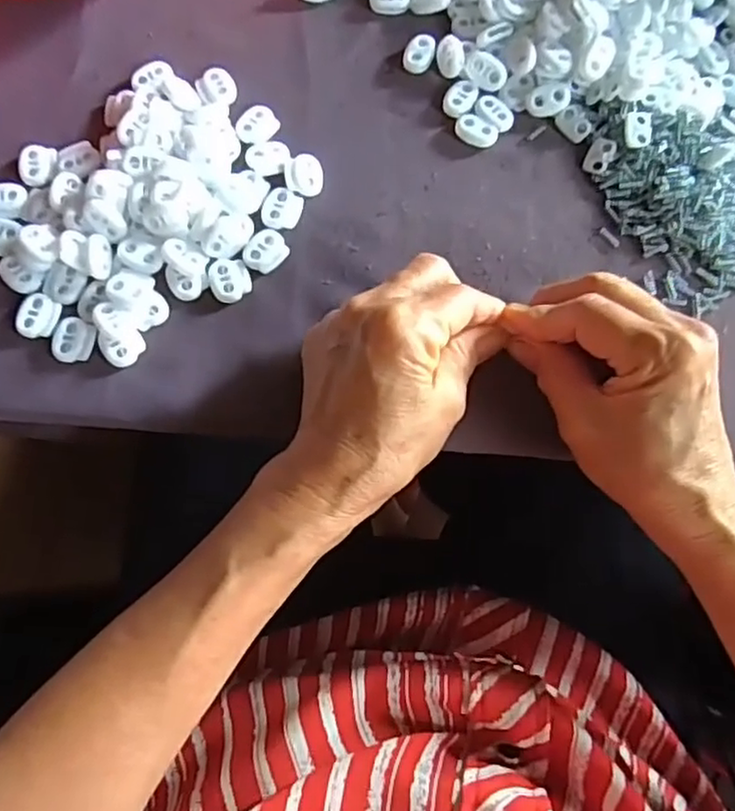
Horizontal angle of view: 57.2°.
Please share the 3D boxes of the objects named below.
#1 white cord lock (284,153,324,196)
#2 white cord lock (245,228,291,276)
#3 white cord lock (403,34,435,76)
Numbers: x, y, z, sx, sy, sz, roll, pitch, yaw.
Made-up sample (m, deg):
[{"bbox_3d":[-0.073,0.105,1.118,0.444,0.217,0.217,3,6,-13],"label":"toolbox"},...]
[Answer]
[{"bbox_3d":[-0.032,-0.118,0.344,0.019,0.005,0.022,2,76,0],"label":"white cord lock"},{"bbox_3d":[-0.050,-0.077,0.334,0.018,0.004,0.022,41,79,9],"label":"white cord lock"},{"bbox_3d":[0.028,-0.187,0.359,0.016,0.007,0.021,12,76,3],"label":"white cord lock"}]

